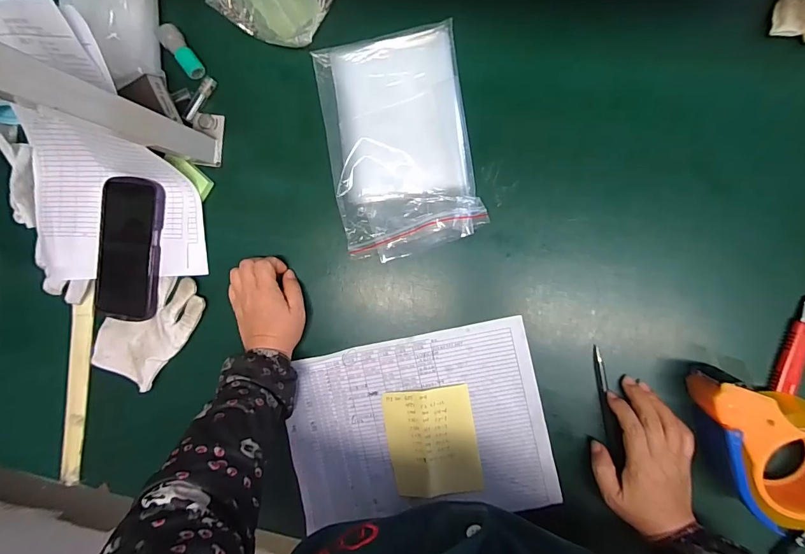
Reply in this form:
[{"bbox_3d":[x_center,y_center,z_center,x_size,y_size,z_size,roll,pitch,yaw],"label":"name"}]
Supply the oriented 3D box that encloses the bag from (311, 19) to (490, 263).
[{"bbox_3d":[-0.005,-0.143,0.430,0.150,0.021,0.231,-11,90,9],"label":"bag"}]

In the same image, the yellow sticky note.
[{"bbox_3d":[0.033,0.184,0.441,0.096,0.011,0.118,-8,91,9],"label":"yellow sticky note"}]

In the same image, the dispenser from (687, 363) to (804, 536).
[{"bbox_3d":[0.340,0.151,0.361,0.099,0.062,0.144,-17,89,9],"label":"dispenser"}]

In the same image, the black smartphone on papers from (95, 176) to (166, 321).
[{"bbox_3d":[-0.335,-0.034,0.484,0.084,0.011,0.168,8,93,8],"label":"black smartphone on papers"}]

